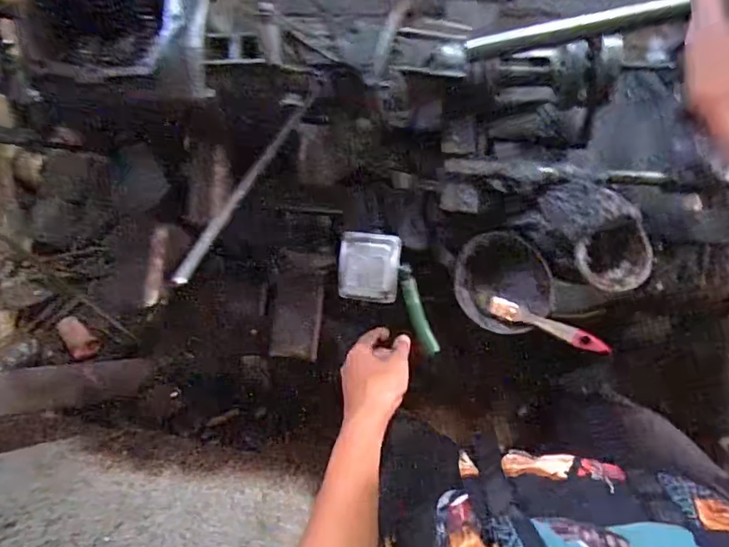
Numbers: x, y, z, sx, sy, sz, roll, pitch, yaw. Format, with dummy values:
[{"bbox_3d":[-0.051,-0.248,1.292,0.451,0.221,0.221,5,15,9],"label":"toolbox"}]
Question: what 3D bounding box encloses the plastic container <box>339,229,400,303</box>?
[{"bbox_3d":[0.006,-0.008,0.674,0.076,0.034,0.085,5,90,7],"label":"plastic container"}]

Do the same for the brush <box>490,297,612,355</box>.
[{"bbox_3d":[0.219,0.063,0.636,0.145,0.011,0.022,23,92,29],"label":"brush"}]

